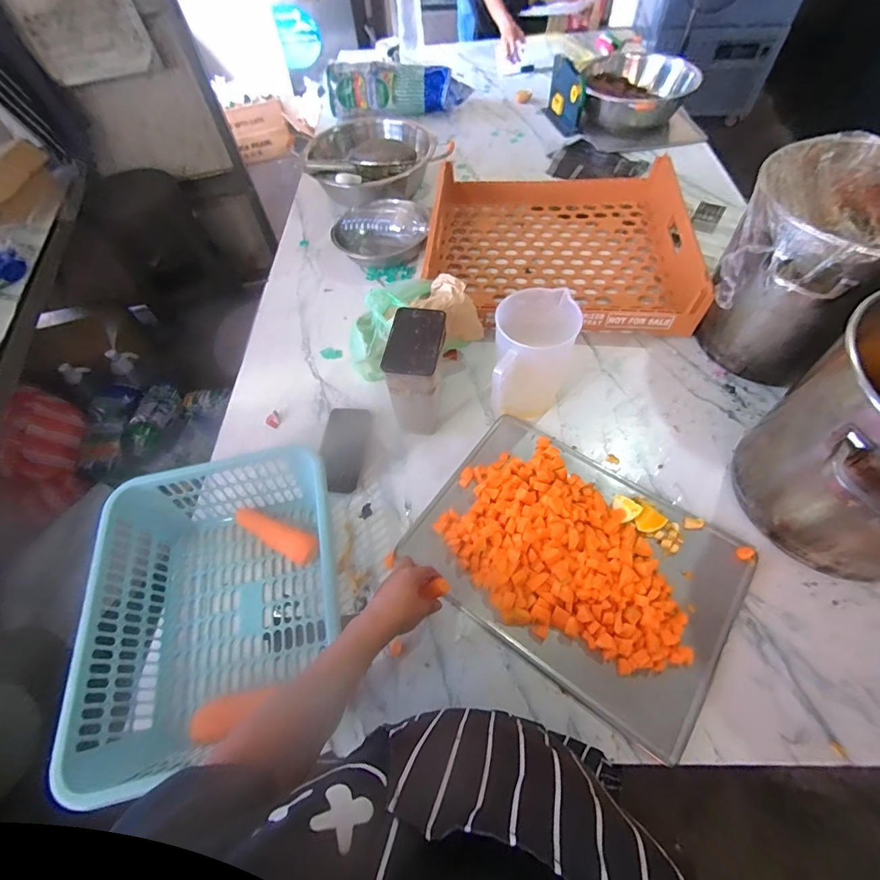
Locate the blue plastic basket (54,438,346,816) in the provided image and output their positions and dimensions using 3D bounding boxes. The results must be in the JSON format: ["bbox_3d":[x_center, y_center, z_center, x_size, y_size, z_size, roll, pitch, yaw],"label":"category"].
[{"bbox_3d":[-0.289,0.218,0.599,0.307,0.136,0.376,-13,59,-4],"label":"blue plastic basket"}]

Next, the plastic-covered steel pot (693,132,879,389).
[{"bbox_3d":[0.629,-0.282,0.719,0.277,0.271,0.306,28,64,19],"label":"plastic-covered steel pot"}]

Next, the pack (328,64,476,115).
[{"bbox_3d":[-0.140,-1.154,1.408,0.461,0.117,0.094,3,59,5],"label":"pack"}]

